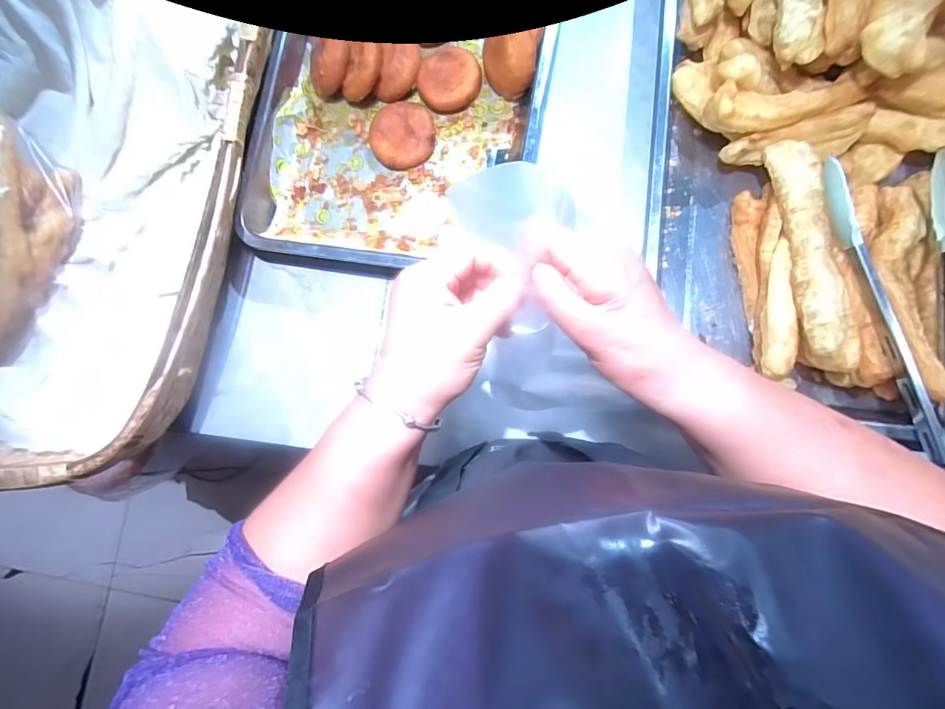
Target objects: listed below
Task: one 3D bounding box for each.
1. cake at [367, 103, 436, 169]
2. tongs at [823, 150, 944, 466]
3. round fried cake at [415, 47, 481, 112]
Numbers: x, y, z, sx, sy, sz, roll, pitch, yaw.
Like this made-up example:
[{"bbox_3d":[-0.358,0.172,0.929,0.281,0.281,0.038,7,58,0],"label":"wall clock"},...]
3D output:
[{"bbox_3d":[-0.089,-0.275,0.571,0.081,0.023,0.080,-1,83,6],"label":"cake"},{"bbox_3d":[0.411,-0.046,0.424,0.120,0.055,0.281,-5,82,5],"label":"tongs"},{"bbox_3d":[-0.029,-0.346,0.570,0.077,0.035,0.076,-1,83,6],"label":"round fried cake"}]

